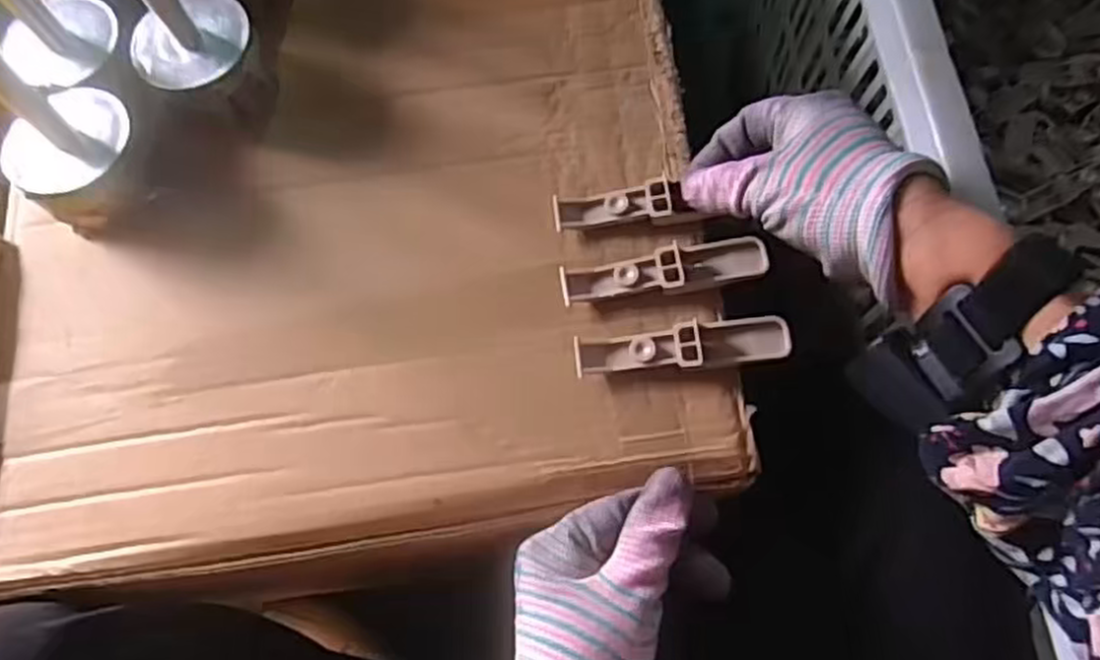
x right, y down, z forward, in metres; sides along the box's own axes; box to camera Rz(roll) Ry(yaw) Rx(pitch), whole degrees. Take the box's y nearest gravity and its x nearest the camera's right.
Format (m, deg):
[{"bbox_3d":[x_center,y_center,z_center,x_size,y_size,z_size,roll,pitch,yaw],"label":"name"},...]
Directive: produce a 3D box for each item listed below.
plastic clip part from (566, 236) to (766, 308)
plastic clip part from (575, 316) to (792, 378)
[{"bbox_3d":[0.056,-0.028,0.368,0.099,0.015,0.023,-10,73,-4],"label":"plastic clip part"},{"bbox_3d":[0.062,0.008,0.357,0.098,0.018,0.022,-6,73,-3],"label":"plastic clip part"}]

